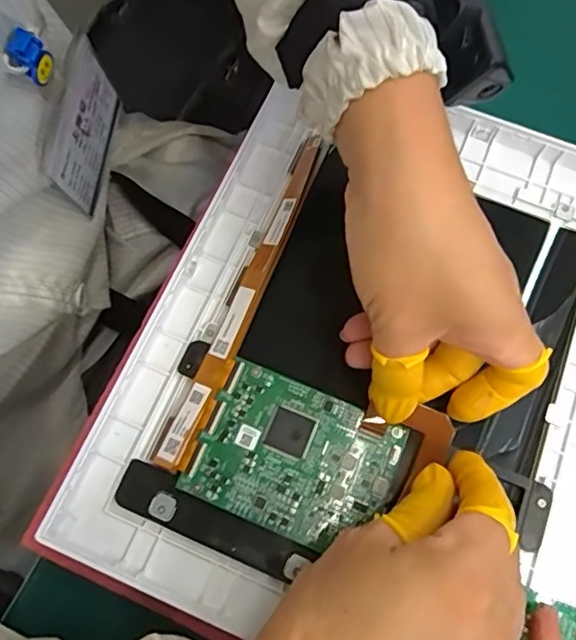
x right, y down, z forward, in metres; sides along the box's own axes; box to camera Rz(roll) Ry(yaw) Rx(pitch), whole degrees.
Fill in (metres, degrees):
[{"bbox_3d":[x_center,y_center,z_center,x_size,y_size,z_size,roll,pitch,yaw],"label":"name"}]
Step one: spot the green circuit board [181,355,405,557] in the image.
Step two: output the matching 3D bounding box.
[{"bbox_3d":[0.004,0.068,0.271,0.090,0.004,0.069,23,74,7],"label":"green circuit board"}]

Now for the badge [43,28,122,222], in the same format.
[{"bbox_3d":[-0.135,-0.126,0.371,0.007,0.083,0.095,9,72,1],"label":"badge"}]

